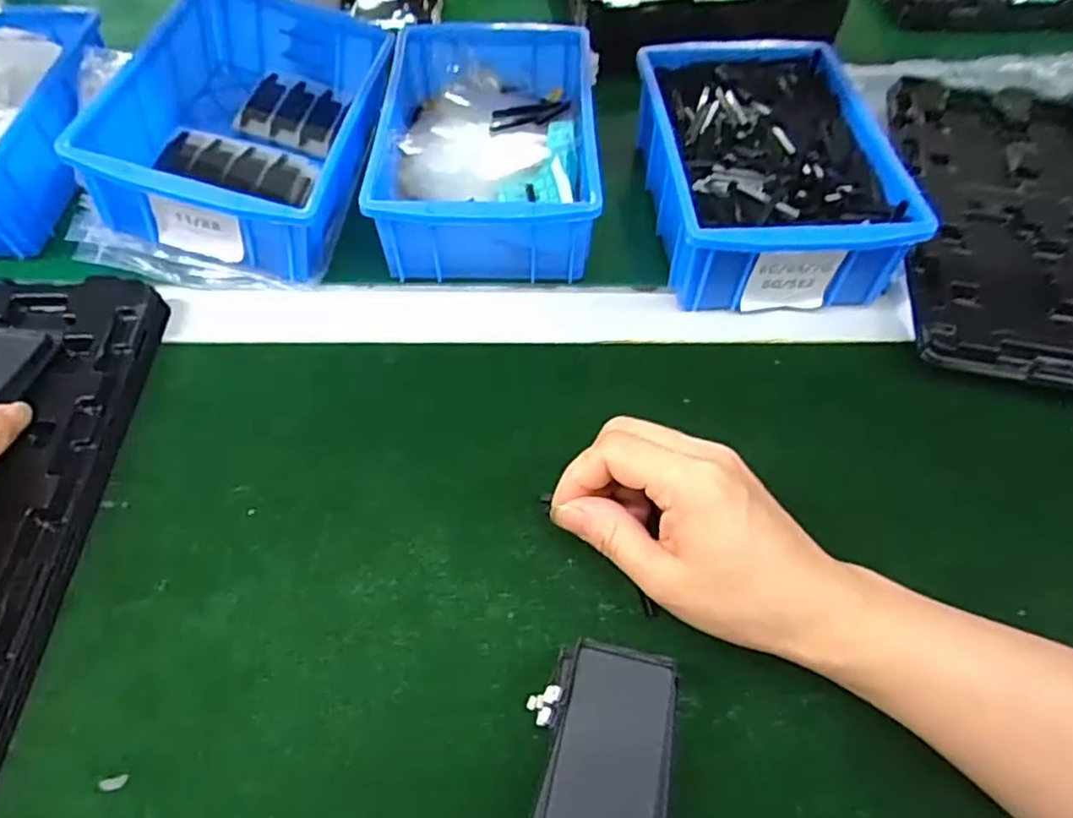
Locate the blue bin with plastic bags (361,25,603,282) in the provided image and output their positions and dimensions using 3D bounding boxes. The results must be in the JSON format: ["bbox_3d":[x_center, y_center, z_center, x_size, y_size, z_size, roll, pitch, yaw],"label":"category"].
[{"bbox_3d":[-0.030,-0.178,0.451,0.127,0.060,0.203,0,56,0],"label":"blue bin with plastic bags"}]

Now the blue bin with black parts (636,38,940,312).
[{"bbox_3d":[0.140,-0.158,0.434,0.144,0.061,0.202,-3,56,-2],"label":"blue bin with black parts"}]

